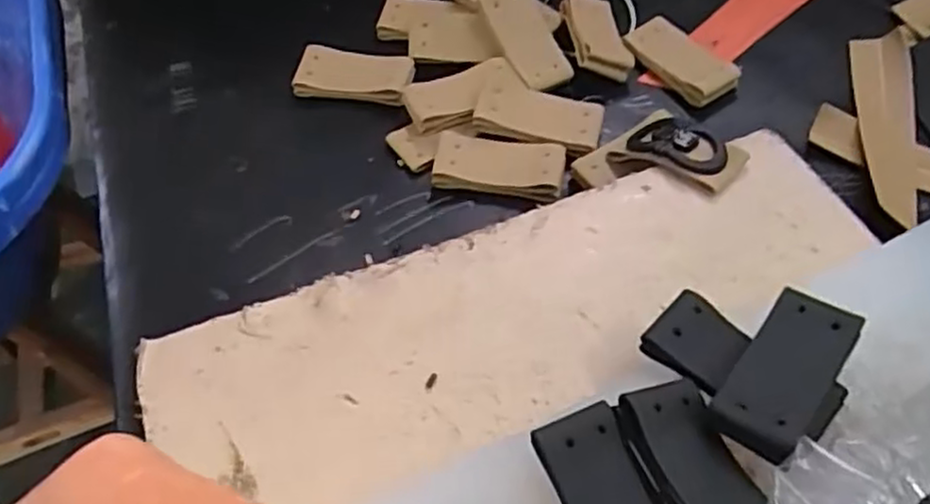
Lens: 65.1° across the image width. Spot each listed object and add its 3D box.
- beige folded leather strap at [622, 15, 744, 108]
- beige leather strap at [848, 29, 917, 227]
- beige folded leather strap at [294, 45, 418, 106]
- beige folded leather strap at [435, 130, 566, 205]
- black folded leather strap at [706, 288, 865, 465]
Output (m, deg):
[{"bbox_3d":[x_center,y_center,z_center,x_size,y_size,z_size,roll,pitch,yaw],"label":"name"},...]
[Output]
[{"bbox_3d":[0.117,-0.102,0.390,0.034,0.011,0.061,-30,57,-17],"label":"beige folded leather strap"},{"bbox_3d":[0.210,-0.067,0.362,0.028,0.014,0.132,10,55,11],"label":"beige leather strap"},{"bbox_3d":[-0.059,-0.095,0.394,0.062,0.016,0.027,8,54,10],"label":"beige folded leather strap"},{"bbox_3d":[0.016,-0.042,0.361,0.063,0.012,0.029,9,55,11],"label":"beige folded leather strap"},{"bbox_3d":[0.102,0.037,0.229,0.027,0.008,0.063,33,62,25],"label":"black folded leather strap"}]

